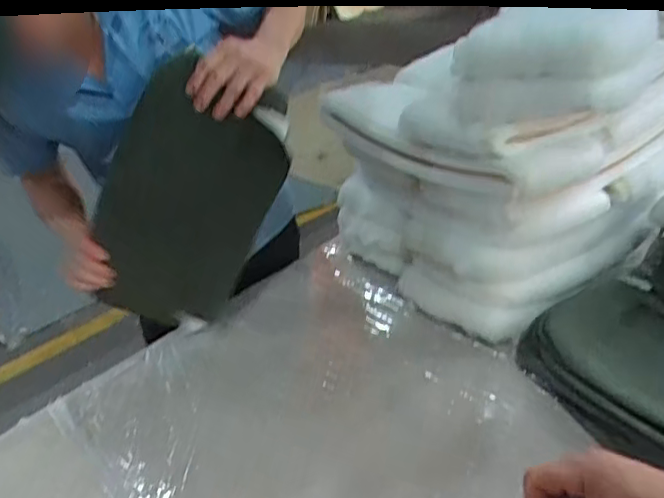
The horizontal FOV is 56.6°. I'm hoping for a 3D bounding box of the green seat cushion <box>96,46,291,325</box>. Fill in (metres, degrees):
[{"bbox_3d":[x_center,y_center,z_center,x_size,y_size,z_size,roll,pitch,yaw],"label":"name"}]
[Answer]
[{"bbox_3d":[-0.251,-0.056,1.025,0.255,0.537,0.051,24,45,-10],"label":"green seat cushion"}]

